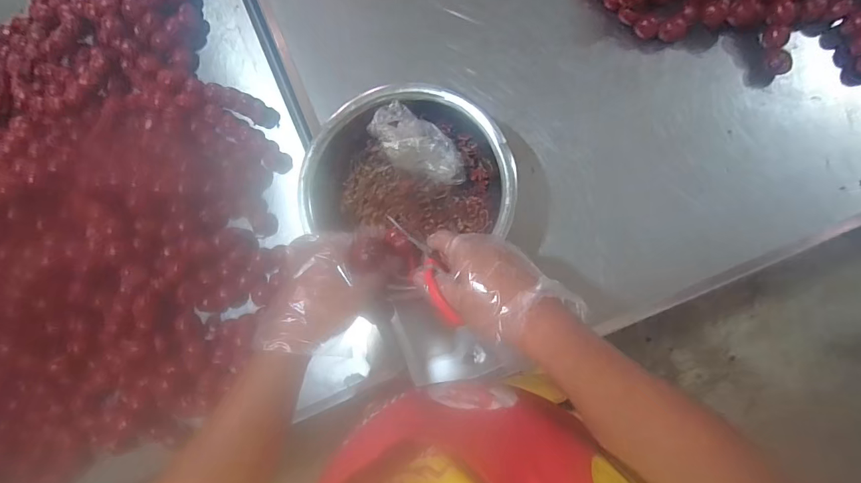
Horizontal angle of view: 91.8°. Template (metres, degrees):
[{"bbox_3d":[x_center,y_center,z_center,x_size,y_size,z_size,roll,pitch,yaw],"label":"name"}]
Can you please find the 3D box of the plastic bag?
[{"bbox_3d":[-0.022,-0.128,0.569,0.080,0.057,0.139,-40,81,0],"label":"plastic bag"}]

